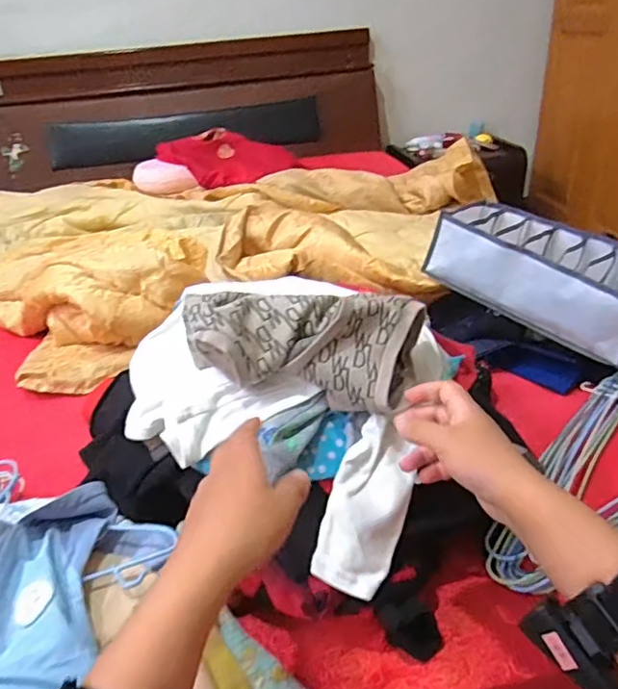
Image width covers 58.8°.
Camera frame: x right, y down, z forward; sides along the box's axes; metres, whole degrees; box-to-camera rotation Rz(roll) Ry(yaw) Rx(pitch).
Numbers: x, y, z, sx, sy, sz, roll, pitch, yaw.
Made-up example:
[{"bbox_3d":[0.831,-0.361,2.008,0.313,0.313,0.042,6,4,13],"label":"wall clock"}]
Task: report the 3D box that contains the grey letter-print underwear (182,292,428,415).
[{"bbox_3d":[-0.013,0.001,0.569,0.245,0.109,0.086,8,33,7],"label":"grey letter-print underwear"}]

